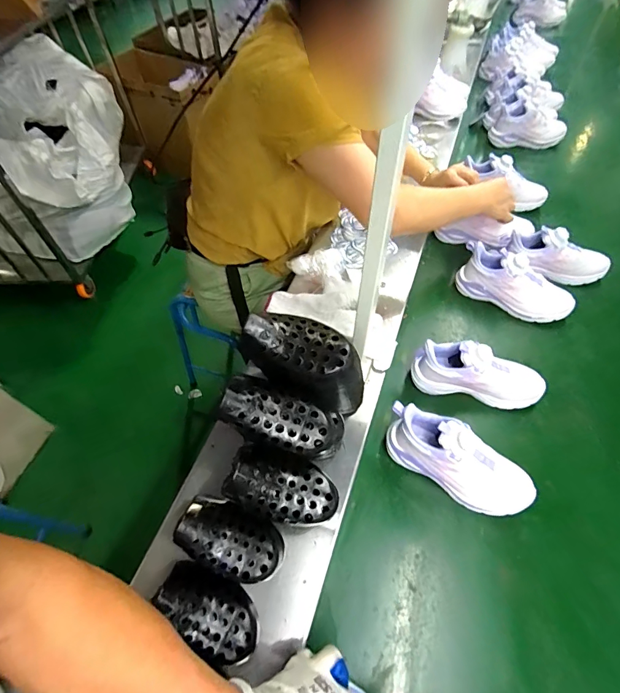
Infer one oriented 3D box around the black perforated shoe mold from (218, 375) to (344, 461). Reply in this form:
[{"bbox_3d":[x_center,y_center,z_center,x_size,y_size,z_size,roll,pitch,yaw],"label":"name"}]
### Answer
[{"bbox_3d":[-0.029,0.096,0.494,0.173,0.069,0.079,24,55,-12],"label":"black perforated shoe mold"}]

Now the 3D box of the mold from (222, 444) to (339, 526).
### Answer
[{"bbox_3d":[-0.034,0.179,0.480,0.142,0.060,0.070,21,74,-14],"label":"mold"}]

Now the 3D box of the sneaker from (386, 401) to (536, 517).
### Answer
[{"bbox_3d":[0.216,0.173,0.570,0.217,0.120,0.078,23,62,18],"label":"sneaker"}]

